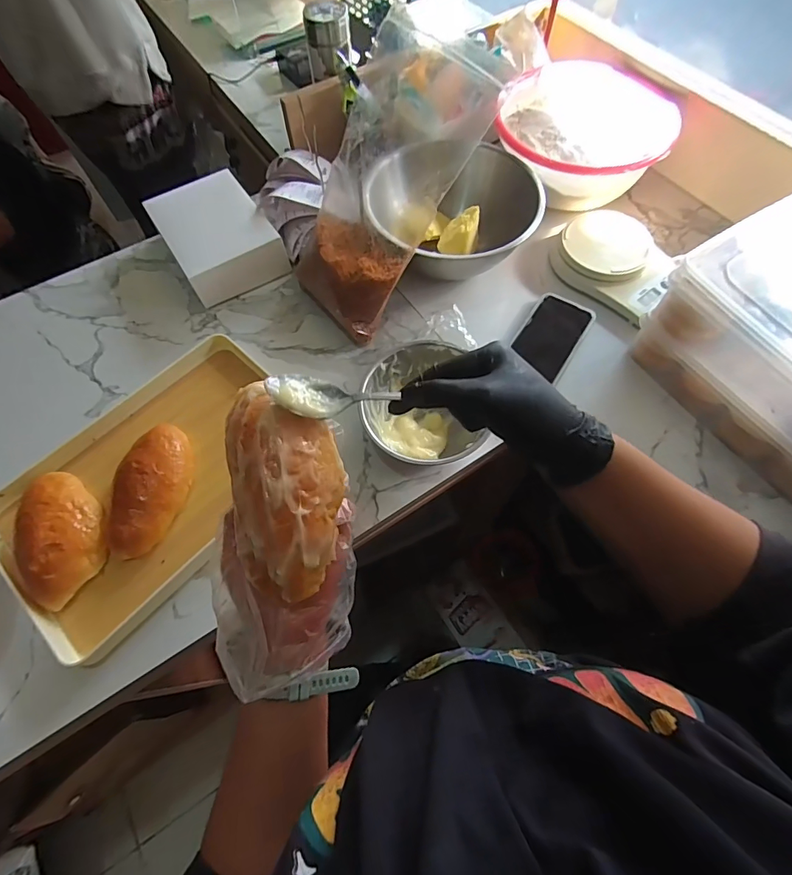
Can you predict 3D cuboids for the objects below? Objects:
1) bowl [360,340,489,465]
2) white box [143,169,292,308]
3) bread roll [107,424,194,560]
[{"bbox_3d":[0.026,-0.037,0.527,0.132,0.057,0.138,0,64,0],"label":"bowl"},{"bbox_3d":[-0.273,-0.307,0.667,0.140,0.068,0.193,-31,68,-14],"label":"white box"},{"bbox_3d":[-0.278,0.058,0.499,0.077,0.043,0.153,-1,64,-1],"label":"bread roll"}]

